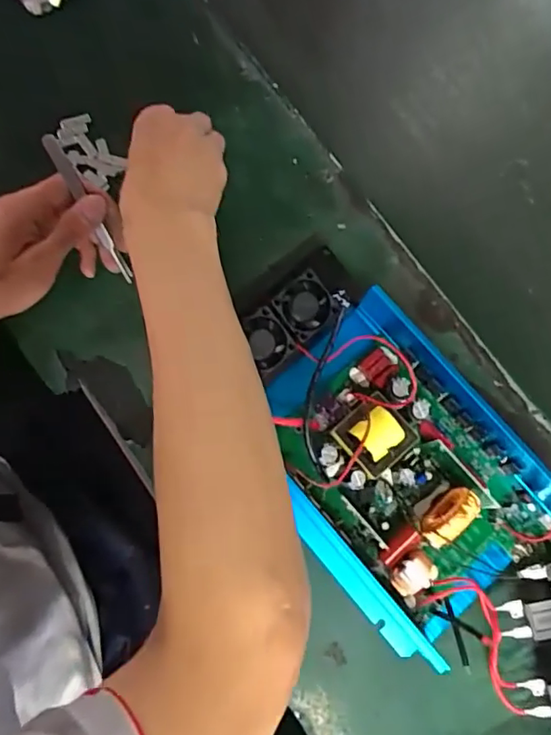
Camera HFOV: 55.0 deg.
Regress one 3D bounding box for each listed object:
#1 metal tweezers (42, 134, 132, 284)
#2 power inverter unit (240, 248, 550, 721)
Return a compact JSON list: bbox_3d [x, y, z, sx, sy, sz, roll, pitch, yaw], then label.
[{"bbox_3d":[-0.133,-0.111,0.385,0.010,0.118,0.010,-30,41,-9],"label":"metal tweezers"},{"bbox_3d":[0.106,0.093,0.379,0.160,0.060,0.368,-38,83,-12],"label":"power inverter unit"}]

